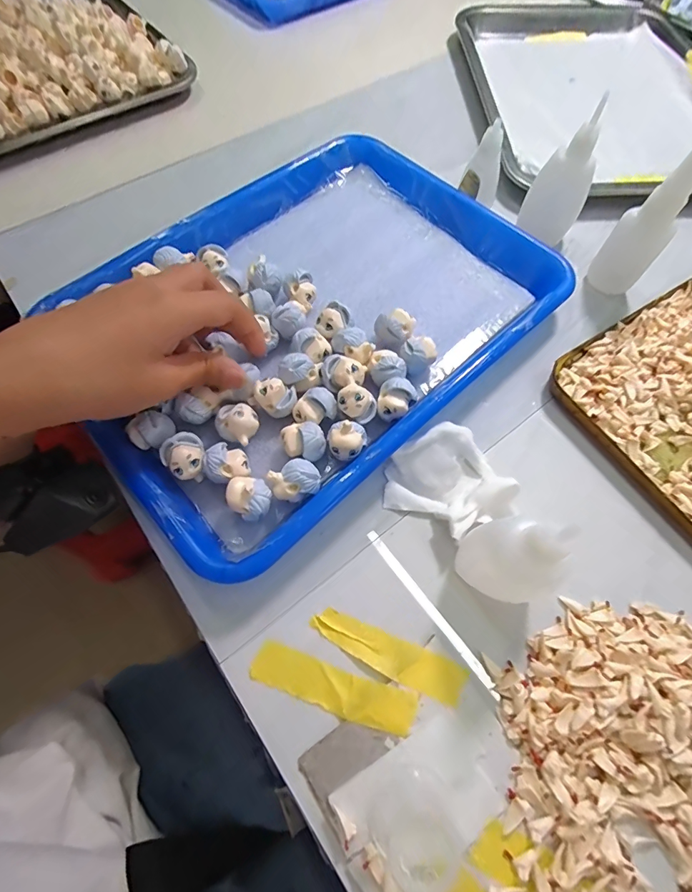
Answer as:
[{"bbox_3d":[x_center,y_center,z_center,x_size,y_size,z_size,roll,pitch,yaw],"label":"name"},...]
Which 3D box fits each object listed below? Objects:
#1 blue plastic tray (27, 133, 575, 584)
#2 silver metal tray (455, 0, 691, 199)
[{"bbox_3d":[-0.027,-0.098,0.294,0.322,0.038,0.246,-40,72,-17],"label":"blue plastic tray"},{"bbox_3d":[0.270,-0.390,0.433,0.262,0.022,0.358,-1,65,-1],"label":"silver metal tray"}]

